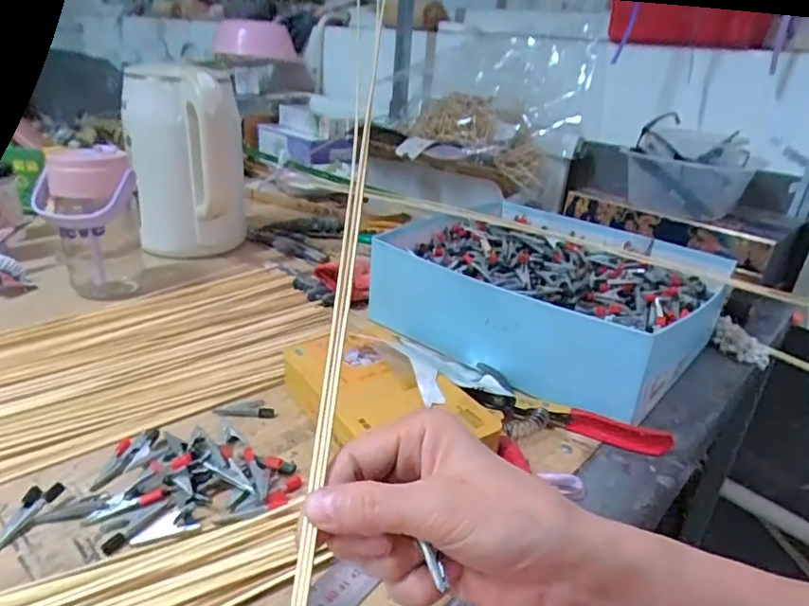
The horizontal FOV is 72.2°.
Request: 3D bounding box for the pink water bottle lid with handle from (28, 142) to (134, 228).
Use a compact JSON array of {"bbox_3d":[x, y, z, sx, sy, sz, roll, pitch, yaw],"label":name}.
[{"bbox_3d":[-0.342,-0.126,0.590,0.091,0.068,0.072,-13,31,-32],"label":"pink water bottle lid with handle"}]

